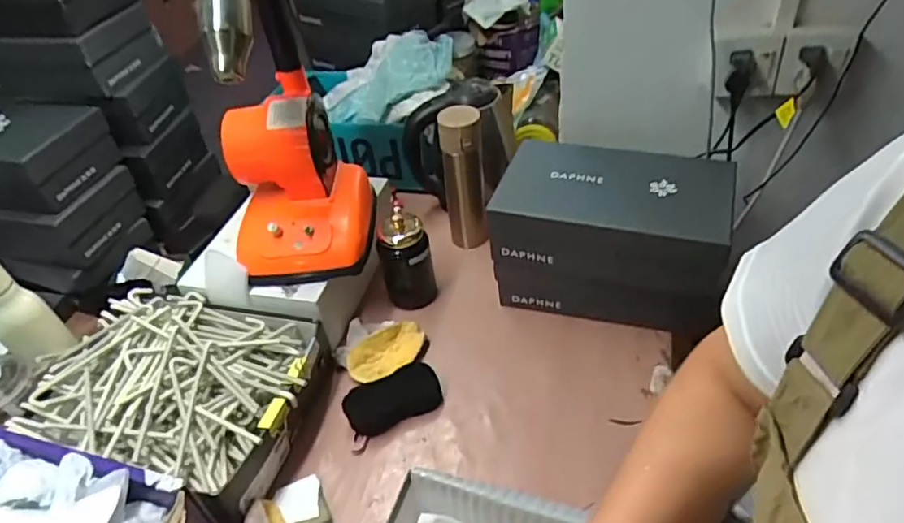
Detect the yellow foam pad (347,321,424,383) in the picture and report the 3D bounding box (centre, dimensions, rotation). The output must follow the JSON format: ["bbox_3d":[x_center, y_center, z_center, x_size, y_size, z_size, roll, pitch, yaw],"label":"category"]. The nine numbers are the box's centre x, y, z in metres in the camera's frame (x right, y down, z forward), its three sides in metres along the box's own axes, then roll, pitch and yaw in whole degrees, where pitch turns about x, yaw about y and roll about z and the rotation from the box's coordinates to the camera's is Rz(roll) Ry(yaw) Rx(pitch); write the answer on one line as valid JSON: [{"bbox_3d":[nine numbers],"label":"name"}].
[{"bbox_3d":[-0.089,0.129,0.847,0.121,0.034,0.065,-34,49,-27],"label":"yellow foam pad"}]

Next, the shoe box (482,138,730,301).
[{"bbox_3d":[0.214,-0.069,0.803,0.290,0.094,0.171,11,45,18],"label":"shoe box"}]

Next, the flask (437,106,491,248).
[{"bbox_3d":[0.022,-0.121,0.955,0.064,0.259,0.055,-4,42,3],"label":"flask"}]

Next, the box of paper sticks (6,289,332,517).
[{"bbox_3d":[-0.347,0.158,0.762,0.322,0.098,0.240,6,44,14],"label":"box of paper sticks"}]

